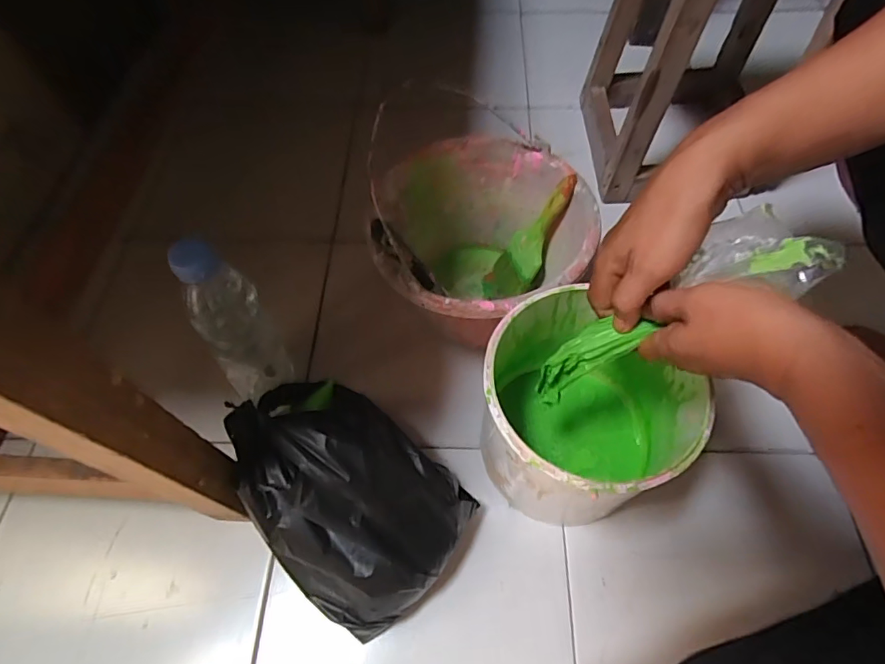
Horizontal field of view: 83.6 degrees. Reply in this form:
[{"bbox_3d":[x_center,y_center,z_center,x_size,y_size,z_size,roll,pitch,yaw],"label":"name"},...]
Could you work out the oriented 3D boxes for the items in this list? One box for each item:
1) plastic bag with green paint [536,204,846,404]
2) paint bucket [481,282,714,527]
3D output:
[{"bbox_3d":[0.149,-0.014,0.368,0.227,0.034,0.056,-34,53,34],"label":"plastic bag with green paint"},{"bbox_3d":[0.127,0.079,0.474,0.171,0.181,0.175,-1,60,1],"label":"paint bucket"}]

